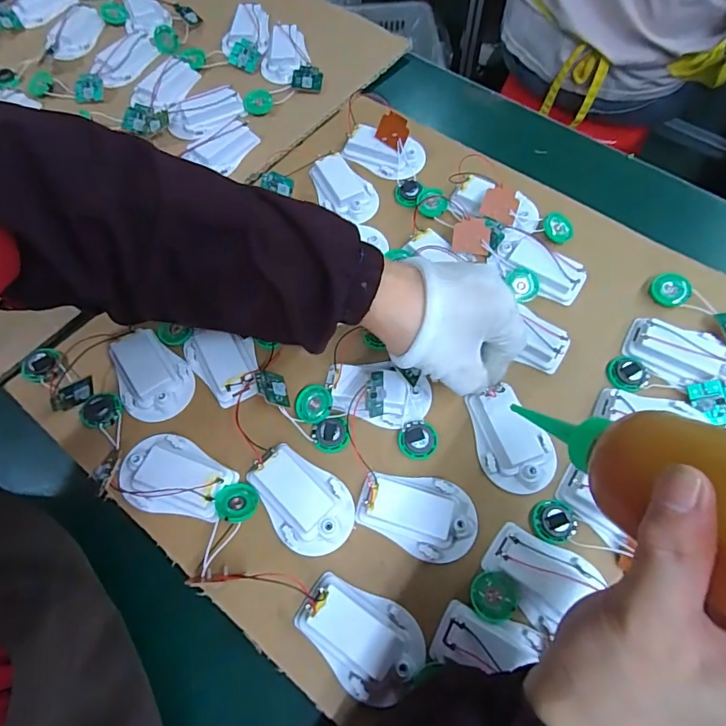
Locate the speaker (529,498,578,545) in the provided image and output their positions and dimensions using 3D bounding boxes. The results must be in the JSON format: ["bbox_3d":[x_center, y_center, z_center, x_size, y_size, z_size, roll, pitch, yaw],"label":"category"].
[{"bbox_3d":[0.129,0.106,0.307,0.027,0.005,0.028,-10,65,-2],"label":"speaker"}]

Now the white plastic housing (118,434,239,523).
[{"bbox_3d":[-0.130,0.077,0.311,0.074,0.025,0.052,17,67,10],"label":"white plastic housing"}]

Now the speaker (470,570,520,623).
[{"bbox_3d":[0.084,0.148,0.291,0.029,0.010,0.028,-2,65,1],"label":"speaker"}]

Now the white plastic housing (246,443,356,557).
[{"bbox_3d":[-0.041,0.093,0.314,0.052,0.012,0.077,-41,69,-15],"label":"white plastic housing"}]

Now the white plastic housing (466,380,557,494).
[{"bbox_3d":[0.108,0.054,0.327,0.052,0.019,0.074,-14,68,-5],"label":"white plastic housing"}]

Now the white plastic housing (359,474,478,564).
[{"bbox_3d":[0.037,0.102,0.308,0.080,0.014,0.053,8,65,6],"label":"white plastic housing"}]

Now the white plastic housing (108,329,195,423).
[{"bbox_3d":[-0.163,0.008,0.354,0.052,0.014,0.073,-21,66,-7],"label":"white plastic housing"}]

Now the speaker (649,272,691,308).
[{"bbox_3d":[0.249,-0.059,0.371,0.029,0.004,0.027,1,90,22],"label":"speaker"}]

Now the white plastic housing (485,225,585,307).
[{"bbox_3d":[0.148,-0.082,0.385,0.076,0.015,0.041,31,70,16],"label":"white plastic housing"}]

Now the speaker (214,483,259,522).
[{"bbox_3d":[-0.085,0.094,0.311,0.028,0.006,0.029,-19,45,-32],"label":"speaker"}]

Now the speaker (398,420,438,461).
[{"bbox_3d":[0.040,0.056,0.332,0.027,0.006,0.027,0,68,0],"label":"speaker"}]

